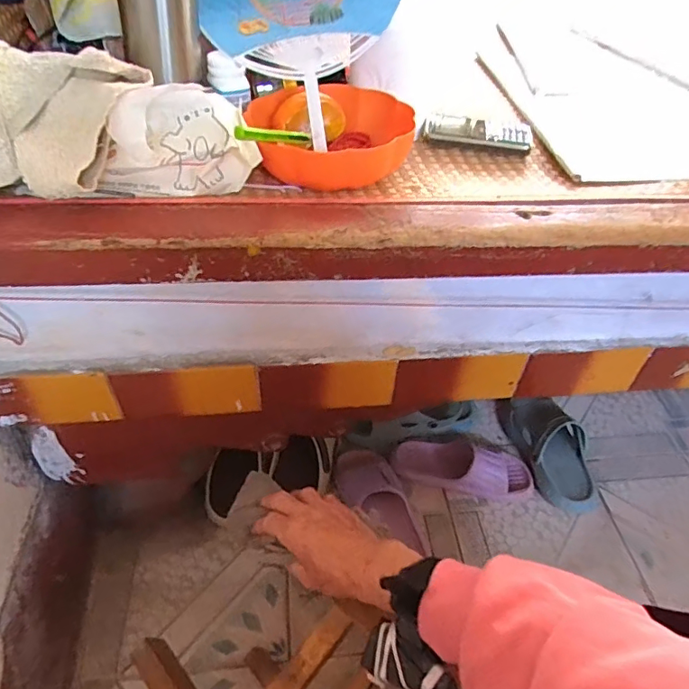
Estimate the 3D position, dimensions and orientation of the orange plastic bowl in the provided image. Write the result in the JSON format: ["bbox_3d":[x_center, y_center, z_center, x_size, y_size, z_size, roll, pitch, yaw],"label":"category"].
[{"bbox_3d":[-0.018,-0.228,0.551,0.176,0.051,0.176,2,44,-2],"label":"orange plastic bowl"}]

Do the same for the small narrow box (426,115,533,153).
[{"bbox_3d":[0.158,-0.249,0.608,0.121,0.026,0.061,8,44,4],"label":"small narrow box"}]

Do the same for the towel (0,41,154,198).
[{"bbox_3d":[-0.262,-0.199,0.446,0.177,0.076,0.164,0,44,-5],"label":"towel"}]

